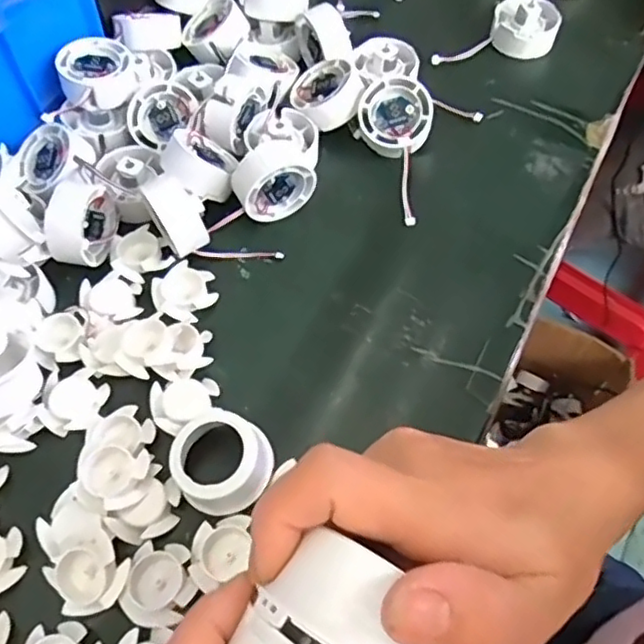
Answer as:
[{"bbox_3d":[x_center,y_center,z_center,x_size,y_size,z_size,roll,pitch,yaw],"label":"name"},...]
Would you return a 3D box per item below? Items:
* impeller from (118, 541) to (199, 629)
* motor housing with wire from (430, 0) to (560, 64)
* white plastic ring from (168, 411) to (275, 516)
[{"bbox_3d":[-0.082,0.134,0.323,0.036,0.010,0.040,12,60,6],"label":"impeller"},{"bbox_3d":[0.148,-0.252,0.541,0.112,0.035,0.046,-5,61,-4],"label":"motor housing with wire"},{"bbox_3d":[-0.055,0.077,0.346,0.053,0.026,0.048,6,60,3],"label":"white plastic ring"}]

